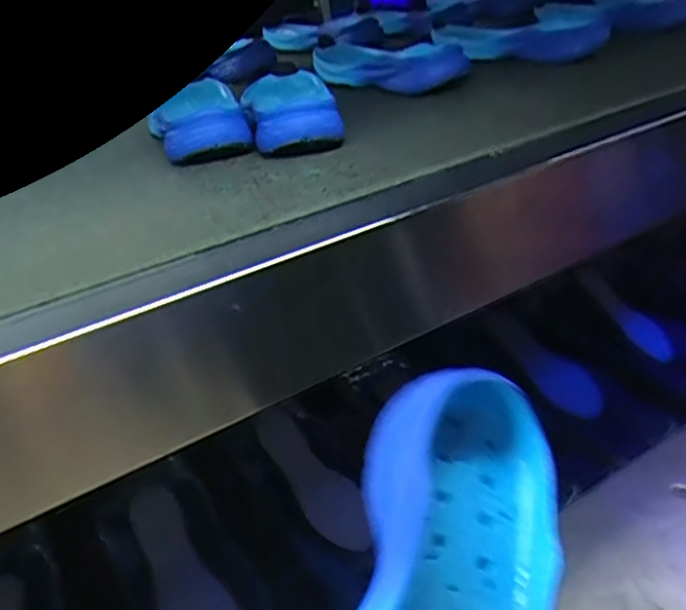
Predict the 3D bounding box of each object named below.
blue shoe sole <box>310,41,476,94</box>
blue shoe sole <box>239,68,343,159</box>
[{"bbox_3d":[0.040,-0.278,0.748,0.072,0.039,0.215,-29,39,-34],"label":"blue shoe sole"},{"bbox_3d":[-0.051,-0.195,0.628,0.081,0.035,0.225,-10,29,-8],"label":"blue shoe sole"}]

